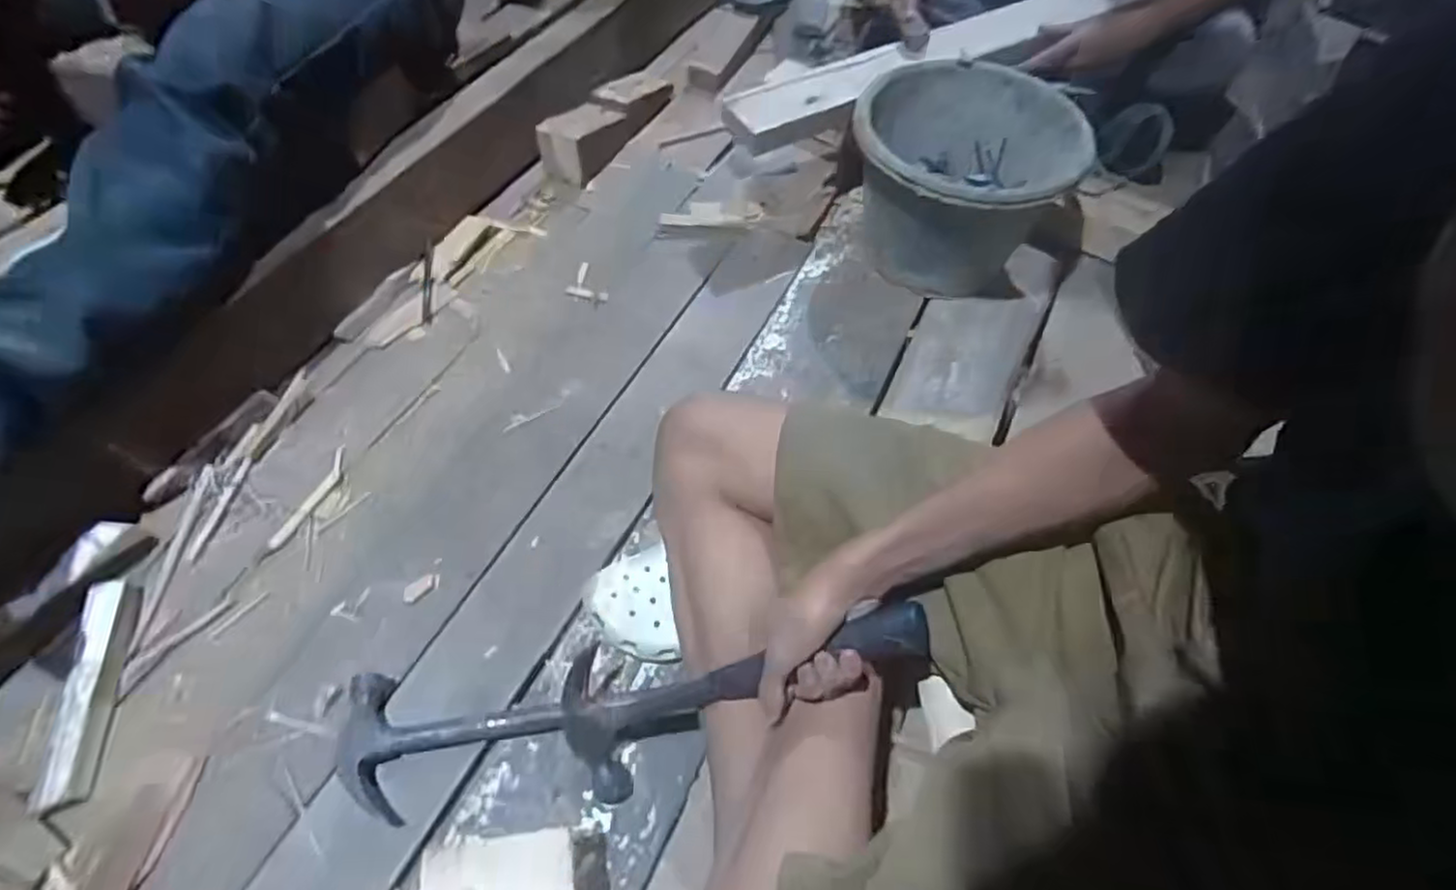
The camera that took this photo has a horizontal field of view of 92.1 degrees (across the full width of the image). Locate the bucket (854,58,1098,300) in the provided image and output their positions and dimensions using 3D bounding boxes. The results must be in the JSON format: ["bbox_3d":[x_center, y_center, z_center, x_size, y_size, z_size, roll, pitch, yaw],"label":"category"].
[{"bbox_3d":[0.304,-0.333,0.935,0.292,0.212,0.254,8,55,1],"label":"bucket"}]

